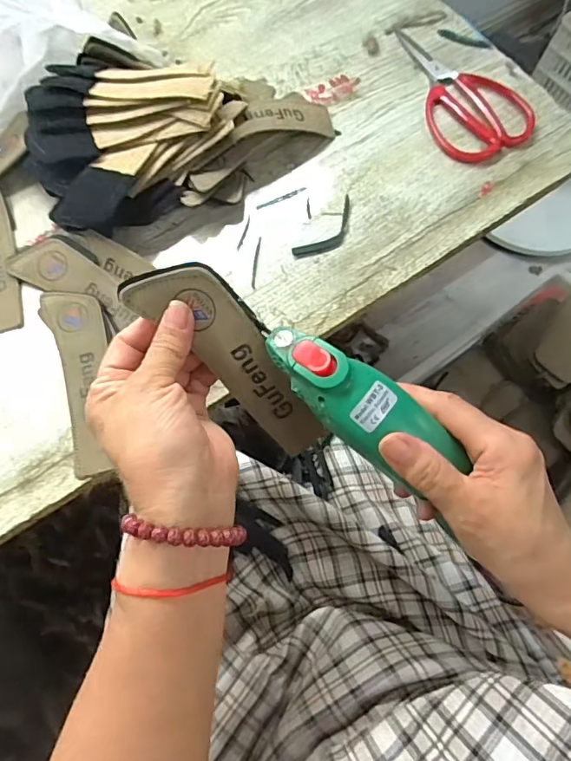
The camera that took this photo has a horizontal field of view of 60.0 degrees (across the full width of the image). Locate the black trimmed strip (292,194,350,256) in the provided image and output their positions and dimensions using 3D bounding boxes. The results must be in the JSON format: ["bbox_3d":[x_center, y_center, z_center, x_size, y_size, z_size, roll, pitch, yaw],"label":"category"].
[{"bbox_3d":[0.041,-0.133,0.439,0.028,0.004,0.078,40,75,13],"label":"black trimmed strip"}]

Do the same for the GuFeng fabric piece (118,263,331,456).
[{"bbox_3d":[-0.024,-0.012,0.300,0.048,0.155,0.017,-33,27,21],"label":"GuFeng fabric piece"}]

